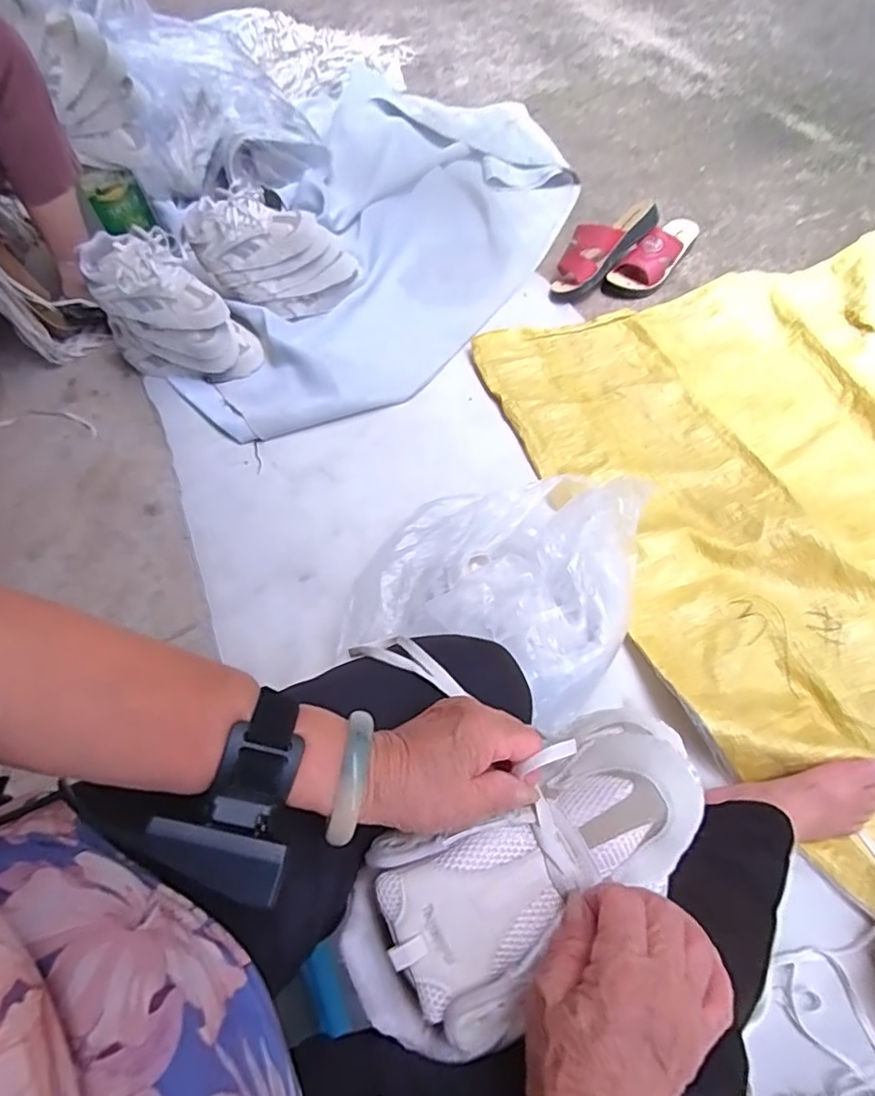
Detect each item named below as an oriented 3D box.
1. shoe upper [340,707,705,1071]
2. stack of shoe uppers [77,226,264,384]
[{"bbox_3d":[0.050,0.185,0.343,0.229,0.064,0.107,-34,65,-9],"label":"shoe upper"},{"bbox_3d":[-0.454,-0.415,1.039,0.250,0.225,0.134,7,62,9],"label":"stack of shoe uppers"}]

